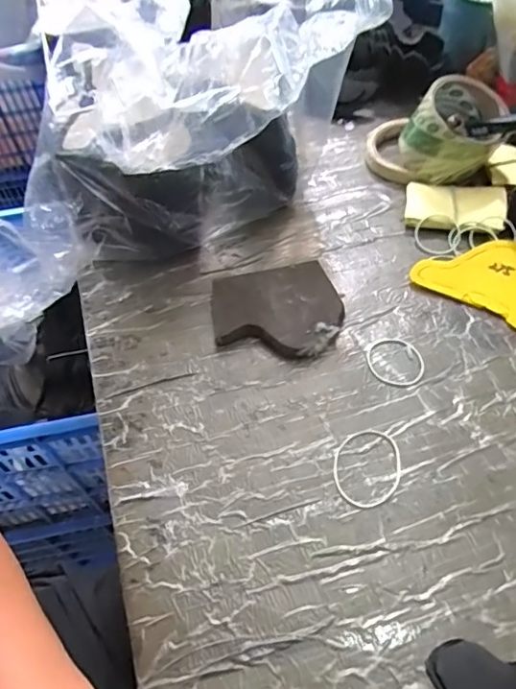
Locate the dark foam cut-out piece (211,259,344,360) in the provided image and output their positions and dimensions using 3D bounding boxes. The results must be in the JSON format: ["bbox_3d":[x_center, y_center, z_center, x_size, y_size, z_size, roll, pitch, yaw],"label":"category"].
[{"bbox_3d":[0.016,-0.026,0.464,0.106,0.021,0.088,-11,53,-3],"label":"dark foam cut-out piece"}]

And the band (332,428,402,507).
[{"bbox_3d":[0.079,0.088,0.388,0.048,0.004,0.059,0,53,5],"label":"band"}]

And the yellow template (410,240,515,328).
[{"bbox_3d":[0.225,-0.054,0.478,0.148,0.005,0.091,33,66,23],"label":"yellow template"}]

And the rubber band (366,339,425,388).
[{"bbox_3d":[0.113,0.014,0.440,0.044,0.004,0.047,-2,53,3],"label":"rubber band"}]

